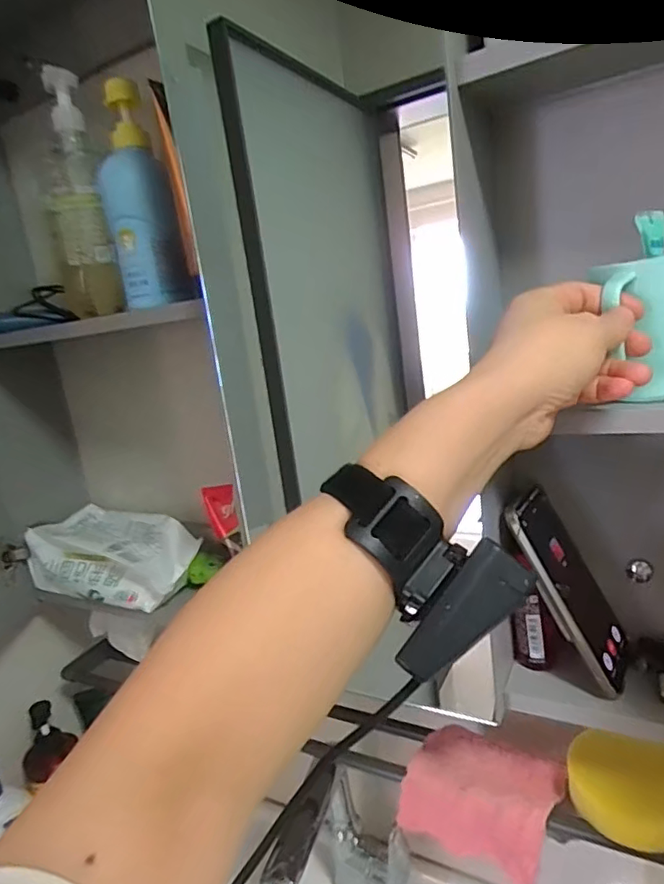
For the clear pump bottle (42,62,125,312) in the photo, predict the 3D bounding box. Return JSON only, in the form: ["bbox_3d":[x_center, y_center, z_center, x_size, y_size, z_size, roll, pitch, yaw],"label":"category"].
[{"bbox_3d":[-0.278,-0.266,0.602,0.059,0.250,0.070,-13,14,-21],"label":"clear pump bottle"}]

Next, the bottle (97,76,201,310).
[{"bbox_3d":[-0.200,-0.254,0.586,0.075,0.214,0.063,-10,13,-11],"label":"bottle"}]

